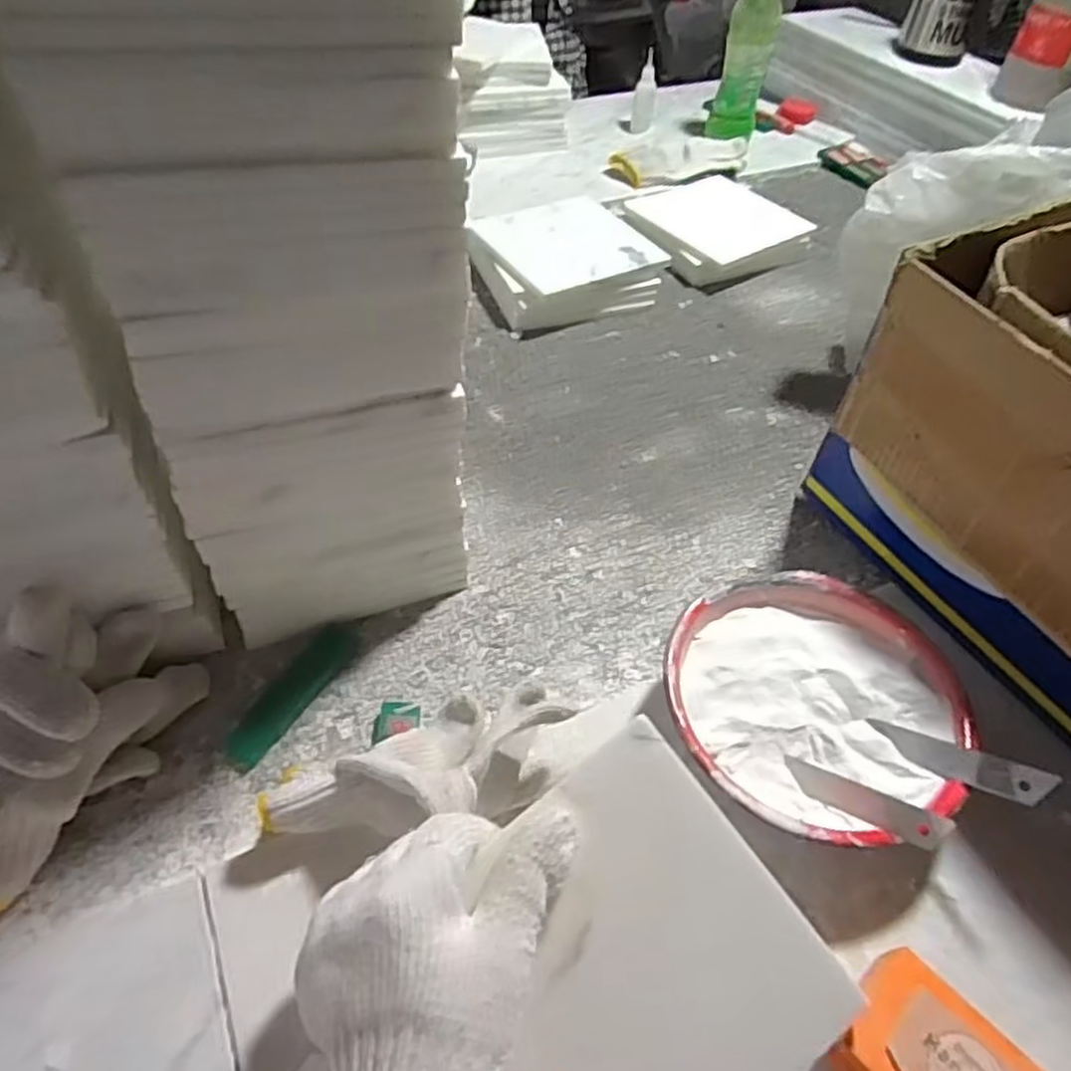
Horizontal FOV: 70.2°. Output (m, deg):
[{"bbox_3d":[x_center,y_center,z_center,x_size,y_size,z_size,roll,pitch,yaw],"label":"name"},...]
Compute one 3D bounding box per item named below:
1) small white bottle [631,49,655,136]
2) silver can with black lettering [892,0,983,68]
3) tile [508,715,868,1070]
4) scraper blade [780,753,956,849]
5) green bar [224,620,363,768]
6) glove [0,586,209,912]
[{"bbox_3d":[0.149,-0.603,1.035,0.030,0.097,0.029,7,50,4],"label":"small white bottle"},{"bbox_3d":[0.530,-0.686,0.991,0.091,0.113,0.078,21,53,16],"label":"silver can with black lettering"},{"bbox_3d":[0.038,0.185,0.319,0.147,0.005,0.148,-37,83,-13],"label":"tile"},{"bbox_3d":[0.168,0.137,0.392,0.090,0.006,0.017,9,77,57],"label":"scraper blade"},{"bbox_3d":[-0.152,0.097,0.478,0.029,0.005,0.106,24,54,18],"label":"green bar"},{"bbox_3d":[-0.254,0.106,0.391,0.157,0.099,0.083,-35,59,-26],"label":"glove"}]

